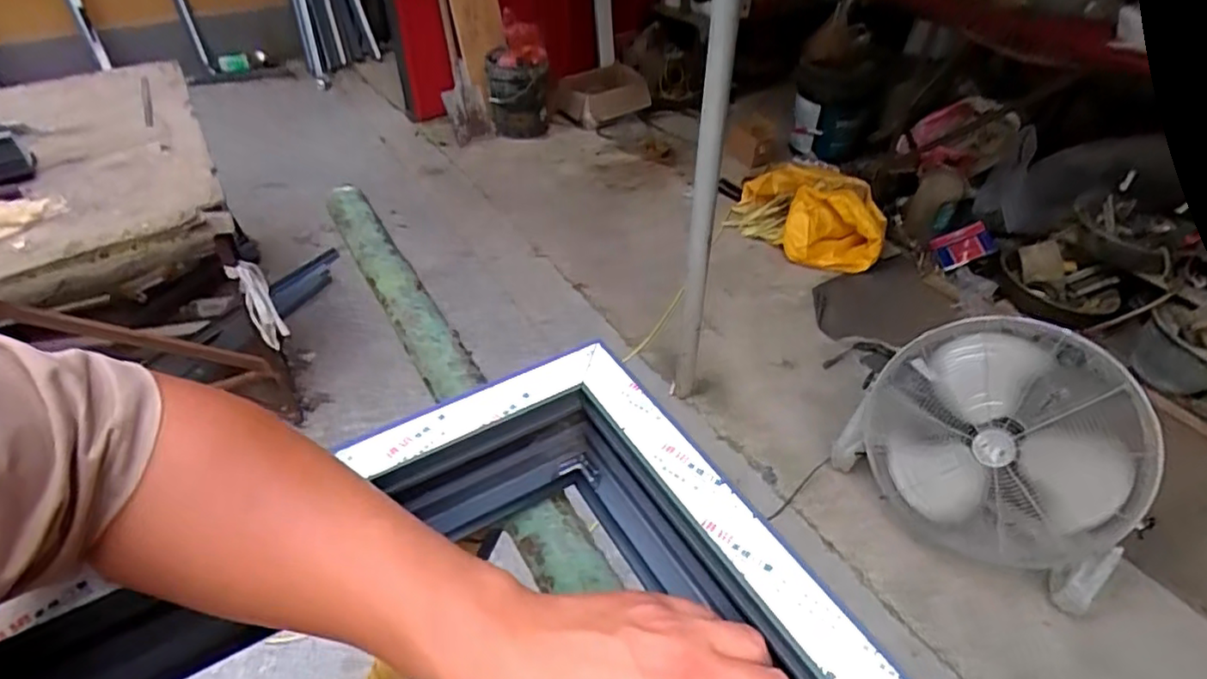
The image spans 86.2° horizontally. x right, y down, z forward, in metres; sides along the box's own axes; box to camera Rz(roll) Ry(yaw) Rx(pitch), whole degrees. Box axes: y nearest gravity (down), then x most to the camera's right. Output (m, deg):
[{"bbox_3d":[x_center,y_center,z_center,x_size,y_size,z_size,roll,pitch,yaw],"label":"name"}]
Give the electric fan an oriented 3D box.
[{"bbox_3d":[0.911,0.246,1.488,0.327,0.445,0.606,-31,51,-31],"label":"electric fan"}]

